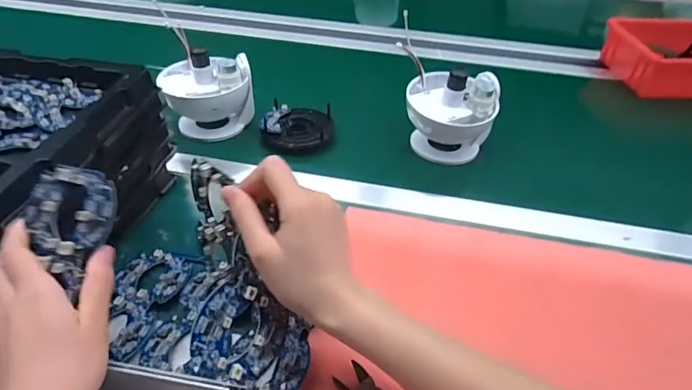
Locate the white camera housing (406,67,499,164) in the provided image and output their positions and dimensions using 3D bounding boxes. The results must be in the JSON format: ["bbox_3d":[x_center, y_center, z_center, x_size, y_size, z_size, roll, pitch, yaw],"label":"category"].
[{"bbox_3d":[0.140,-0.105,0.632,0.121,0.113,0.100,14,42,14],"label":"white camera housing"}]

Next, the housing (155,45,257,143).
[{"bbox_3d":[-0.191,-0.140,0.651,0.120,0.126,0.098,-9,42,-13],"label":"housing"}]

